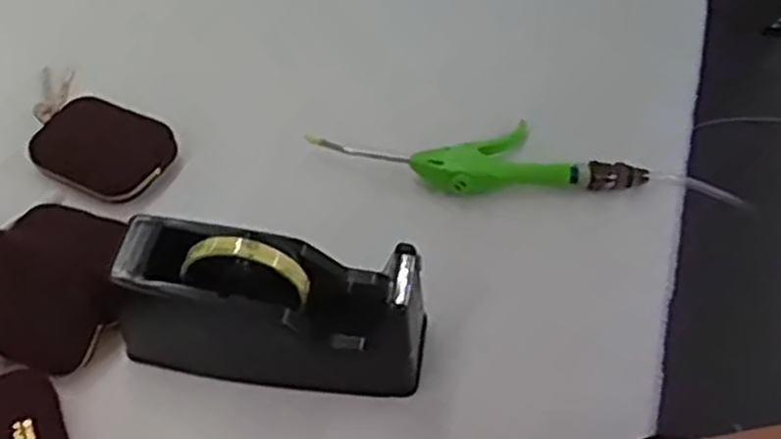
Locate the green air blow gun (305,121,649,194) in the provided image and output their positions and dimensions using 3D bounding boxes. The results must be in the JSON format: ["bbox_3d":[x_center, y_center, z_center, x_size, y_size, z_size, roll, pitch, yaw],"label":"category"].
[{"bbox_3d":[0.073,-0.047,0.650,0.277,0.032,0.060,4,50,2],"label":"green air blow gun"}]

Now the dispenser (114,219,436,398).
[{"bbox_3d":[-0.080,0.052,0.523,0.202,0.096,0.072,5,50,4],"label":"dispenser"}]

